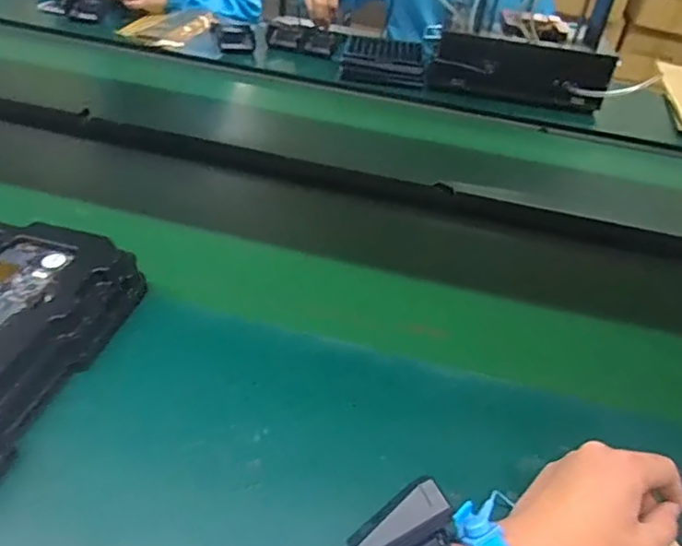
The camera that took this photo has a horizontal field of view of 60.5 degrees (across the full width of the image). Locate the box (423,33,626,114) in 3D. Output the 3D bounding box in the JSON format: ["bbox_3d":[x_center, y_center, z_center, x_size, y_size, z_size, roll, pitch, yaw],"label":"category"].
[{"bbox_3d":[0.336,-0.379,1.099,0.321,0.102,0.082,11,38,3],"label":"box"}]

